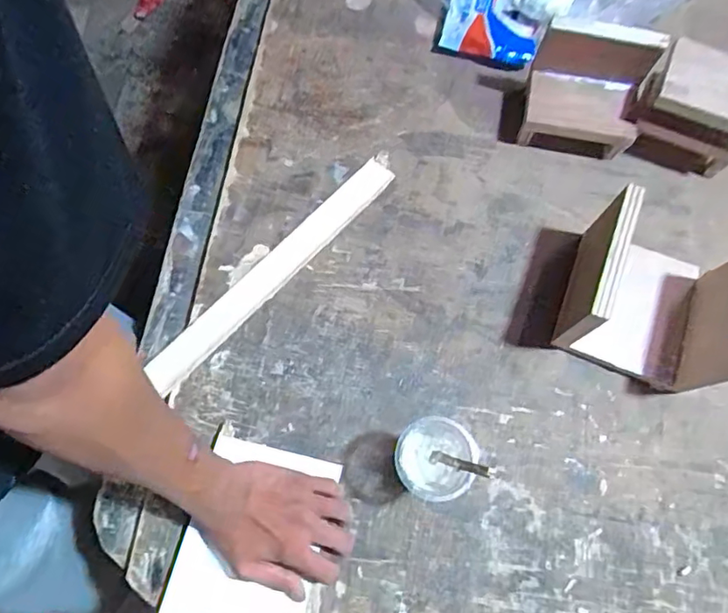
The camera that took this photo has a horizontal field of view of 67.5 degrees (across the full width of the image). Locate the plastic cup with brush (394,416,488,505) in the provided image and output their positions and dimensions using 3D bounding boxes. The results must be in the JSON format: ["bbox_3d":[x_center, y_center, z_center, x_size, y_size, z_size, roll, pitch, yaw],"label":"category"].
[{"bbox_3d":[0.065,0.146,0.524,0.071,0.124,0.076,0,72,1],"label":"plastic cup with brush"}]

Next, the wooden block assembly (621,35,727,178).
[{"bbox_3d":[0.380,-0.223,0.630,0.137,0.111,0.077,22,74,7],"label":"wooden block assembly"}]

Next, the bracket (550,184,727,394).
[{"bbox_3d":[0.300,-0.009,0.557,0.156,0.128,0.143,23,74,7],"label":"bracket"}]

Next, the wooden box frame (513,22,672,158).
[{"bbox_3d":[0.258,-0.247,0.631,0.133,0.115,0.089,17,74,5],"label":"wooden box frame"}]

